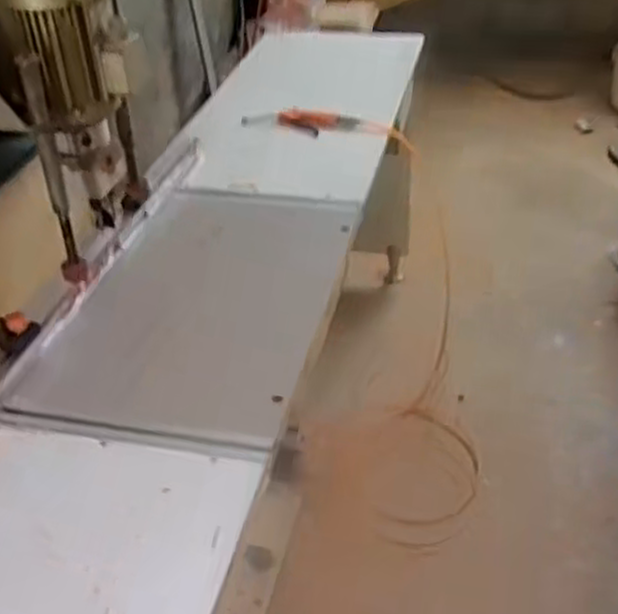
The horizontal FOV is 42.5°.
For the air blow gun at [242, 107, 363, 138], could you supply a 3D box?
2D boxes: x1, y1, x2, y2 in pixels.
[{"bbox_3d":[-0.015,-0.403,1.733,0.243,0.022,0.088,10,38,18],"label":"air blow gun"}]

